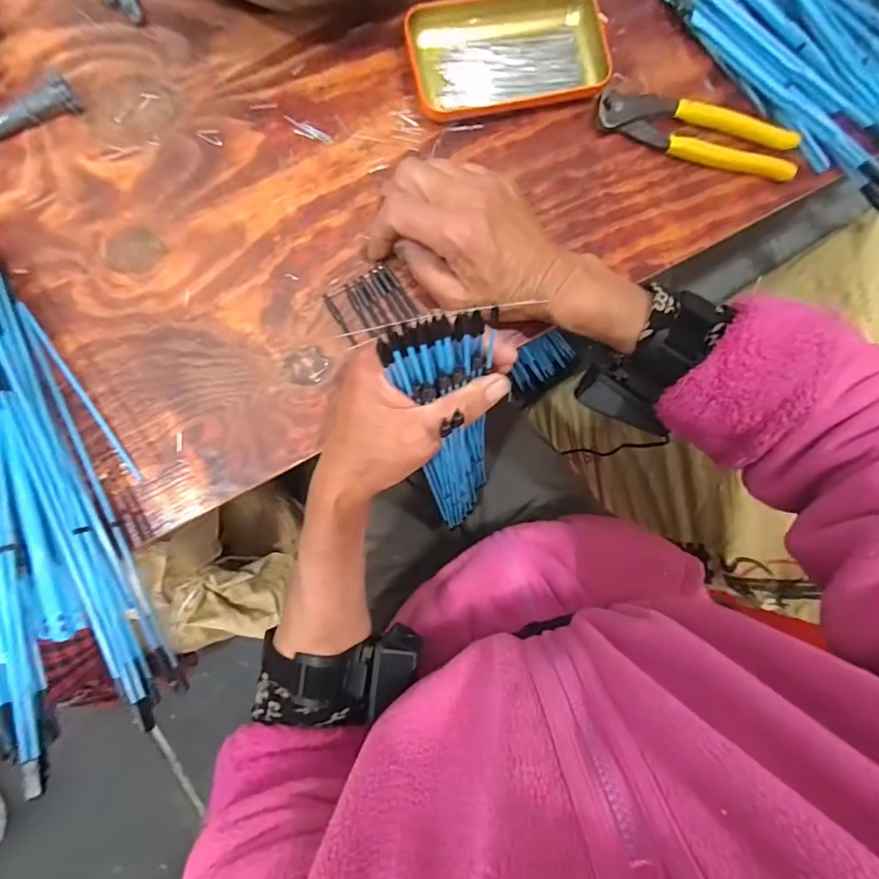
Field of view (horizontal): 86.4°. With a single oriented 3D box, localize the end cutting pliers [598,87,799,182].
[{"bbox_3d":[0.202,-0.236,0.361,0.166,0.015,0.041,10,86,-6],"label":"end cutting pliers"}]

